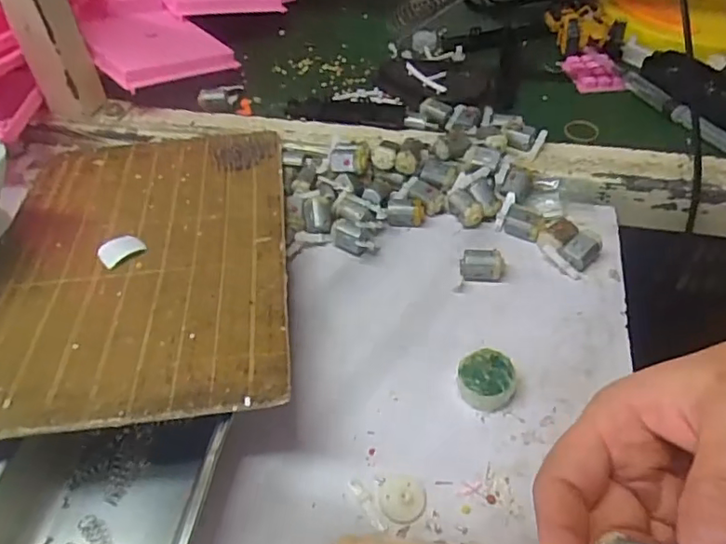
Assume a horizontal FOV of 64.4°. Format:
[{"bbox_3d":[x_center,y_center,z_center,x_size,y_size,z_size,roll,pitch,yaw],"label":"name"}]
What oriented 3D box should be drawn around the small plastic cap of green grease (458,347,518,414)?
[{"bbox_3d":[0.073,0.063,0.340,0.033,0.017,0.031,-1,48,1],"label":"small plastic cap of green grease"}]

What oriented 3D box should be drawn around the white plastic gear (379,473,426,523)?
[{"bbox_3d":[0.021,0.117,0.300,0.024,0.006,0.024,-1,48,1],"label":"white plastic gear"}]

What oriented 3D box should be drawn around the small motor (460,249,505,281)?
[{"bbox_3d":[0.083,-0.004,0.398,0.031,0.019,0.015,3,48,4],"label":"small motor"}]

